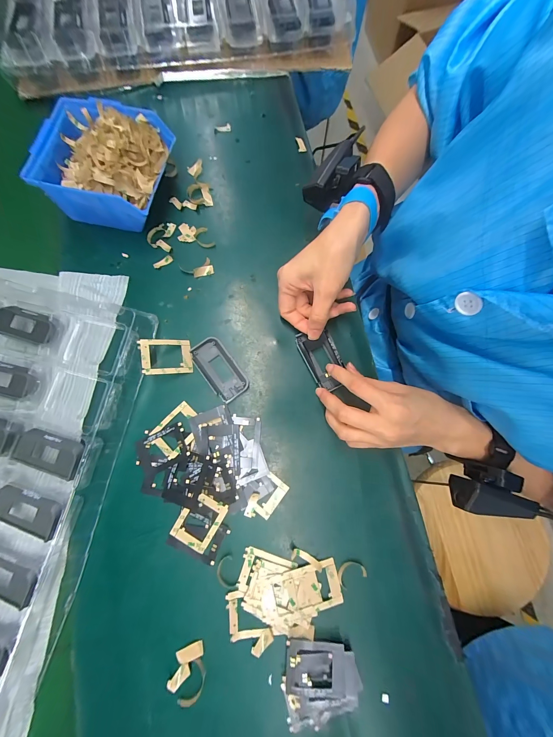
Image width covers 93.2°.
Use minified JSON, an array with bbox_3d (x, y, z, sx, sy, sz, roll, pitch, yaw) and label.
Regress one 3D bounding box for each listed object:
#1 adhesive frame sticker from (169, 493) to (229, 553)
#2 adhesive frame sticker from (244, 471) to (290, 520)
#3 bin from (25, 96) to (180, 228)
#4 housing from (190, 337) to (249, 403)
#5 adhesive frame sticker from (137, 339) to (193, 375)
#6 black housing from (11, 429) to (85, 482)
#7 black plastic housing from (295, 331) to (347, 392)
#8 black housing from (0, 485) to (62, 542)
[{"bbox_3d":[-0.078,0.155,0.264,0.040,0.004,0.053,29,88,2],"label":"adhesive frame sticker"},{"bbox_3d":[-0.011,0.137,0.276,0.027,0.004,0.048,39,80,7],"label":"adhesive frame sticker"},{"bbox_3d":[-0.209,-0.244,0.321,0.142,0.069,0.123,9,78,1],"label":"bin"},{"bbox_3d":[-0.065,0.001,0.302,0.038,0.008,0.075,-37,81,-8],"label":"housing"},{"bbox_3d":[-0.123,-0.014,0.293,0.054,0.004,0.039,-4,80,-29],"label":"adhesive frame sticker"},{"bbox_3d":[-0.235,0.087,0.270,0.075,0.012,0.038,14,78,2],"label":"black housing"},{"bbox_3d":[0.054,-0.011,0.305,0.037,0.013,0.073,-24,79,-6],"label":"black plastic housing"},{"bbox_3d":[-0.252,0.142,0.262,0.078,0.011,0.034,16,78,2],"label":"black housing"}]

